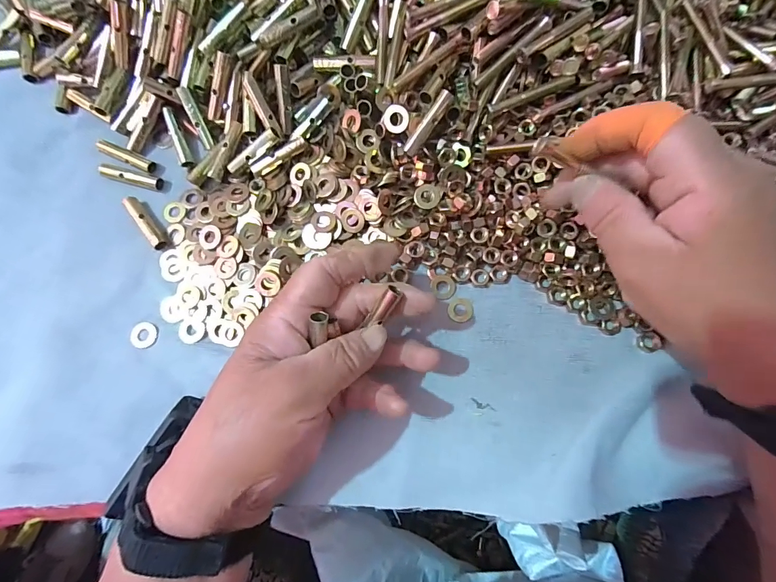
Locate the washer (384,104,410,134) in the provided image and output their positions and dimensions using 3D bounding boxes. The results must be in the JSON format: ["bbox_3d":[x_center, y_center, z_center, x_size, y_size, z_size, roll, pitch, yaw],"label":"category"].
[{"bbox_3d":[0.005,-0.111,0.250,0.016,0.004,0.016,6,112,14],"label":"washer"}]

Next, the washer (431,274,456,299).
[{"bbox_3d":[0.037,-0.003,0.261,0.017,0.004,0.016,0,78,1],"label":"washer"}]

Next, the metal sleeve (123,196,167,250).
[{"bbox_3d":[-0.170,-0.048,0.272,0.009,0.009,0.046,-36,80,-7],"label":"metal sleeve"}]

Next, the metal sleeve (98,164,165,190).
[{"bbox_3d":[-0.186,-0.083,0.280,0.045,0.007,0.010,12,78,3],"label":"metal sleeve"}]

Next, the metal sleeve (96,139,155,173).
[{"bbox_3d":[-0.192,-0.098,0.284,0.046,0.007,0.010,23,79,5],"label":"metal sleeve"}]

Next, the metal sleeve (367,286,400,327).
[{"bbox_3d":[-0.002,0.008,0.211,0.007,0.005,0.023,34,107,7],"label":"metal sleeve"}]

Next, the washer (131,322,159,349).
[{"bbox_3d":[-0.162,0.030,0.257,0.017,0.004,0.017,0,78,1],"label":"washer"}]

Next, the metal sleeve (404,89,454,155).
[{"bbox_3d":[0.025,-0.106,0.245,0.007,0.006,0.043,40,106,9],"label":"metal sleeve"}]

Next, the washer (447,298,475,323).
[{"bbox_3d":[0.048,0.012,0.258,0.017,0.004,0.017,0,78,1],"label":"washer"}]

